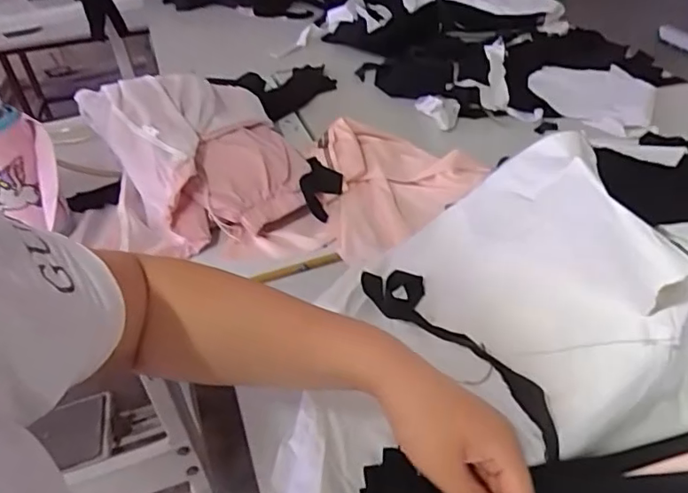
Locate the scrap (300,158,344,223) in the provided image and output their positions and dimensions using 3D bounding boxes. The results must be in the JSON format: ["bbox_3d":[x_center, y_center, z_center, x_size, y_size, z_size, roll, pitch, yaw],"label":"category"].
[{"bbox_3d":[-0.026,-0.075,0.703,0.046,0.033,0.096,0,40,7],"label":"scrap"}]

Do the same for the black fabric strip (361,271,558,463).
[{"bbox_3d":[0.092,0.079,0.484,0.040,0.028,0.237,-26,44,-23],"label":"black fabric strip"}]

